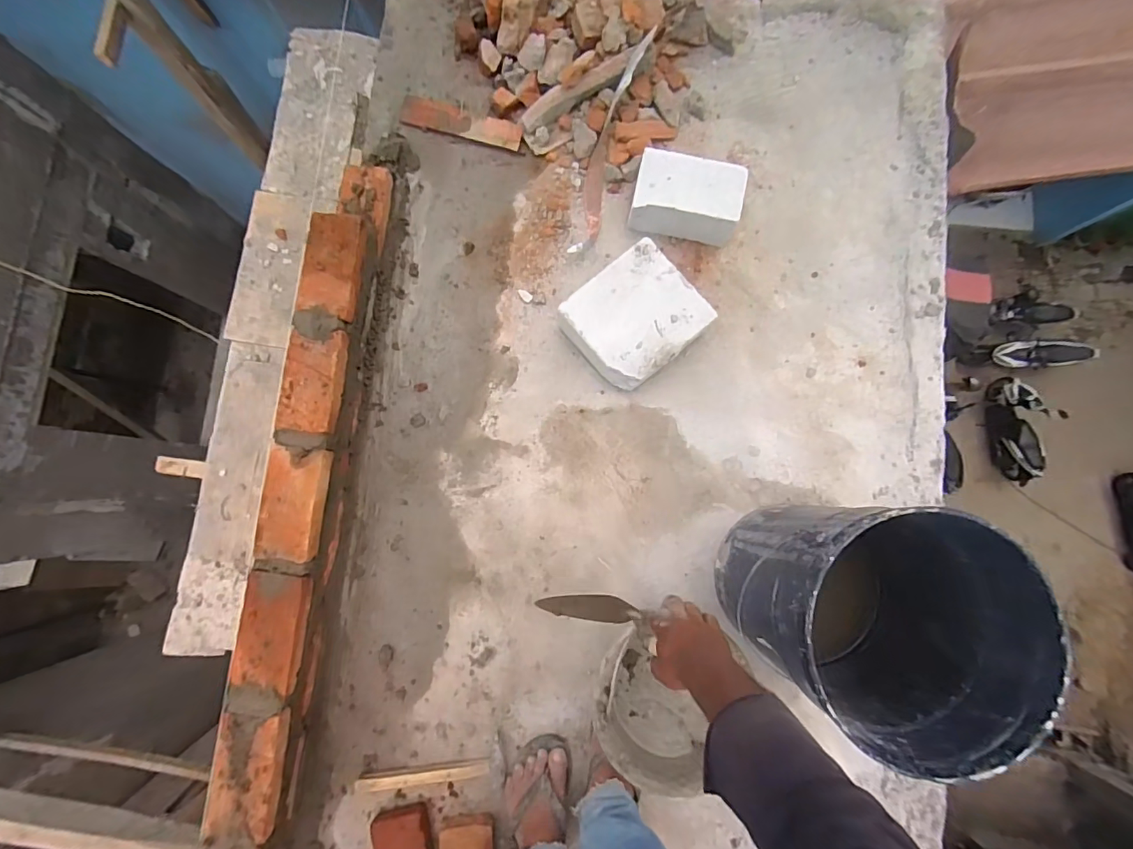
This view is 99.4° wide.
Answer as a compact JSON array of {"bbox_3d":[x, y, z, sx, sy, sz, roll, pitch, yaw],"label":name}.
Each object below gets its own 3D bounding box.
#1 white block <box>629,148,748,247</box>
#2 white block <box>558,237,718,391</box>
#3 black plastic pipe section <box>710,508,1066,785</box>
[{"bbox_3d":[0.232,-0.435,0.946,0.197,0.102,0.126,13,83,1],"label":"white block"},{"bbox_3d":[0.129,-0.196,0.916,0.216,0.107,0.202,-40,85,-4],"label":"white block"},{"bbox_3d":[0.413,0.267,0.713,0.278,0.343,0.284,0,83,0],"label":"black plastic pipe section"}]

